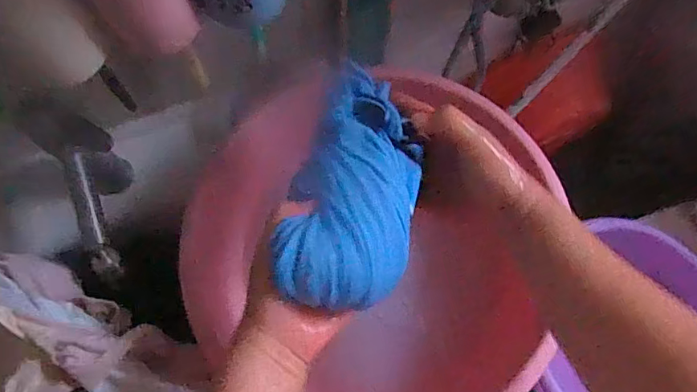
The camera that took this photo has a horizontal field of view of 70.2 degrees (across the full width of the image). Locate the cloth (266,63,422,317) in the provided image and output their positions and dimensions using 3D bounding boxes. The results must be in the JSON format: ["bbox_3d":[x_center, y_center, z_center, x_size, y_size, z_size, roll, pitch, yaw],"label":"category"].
[{"bbox_3d":[0.008,-0.013,0.368,0.087,0.047,0.191,9,62,3],"label":"cloth"}]

